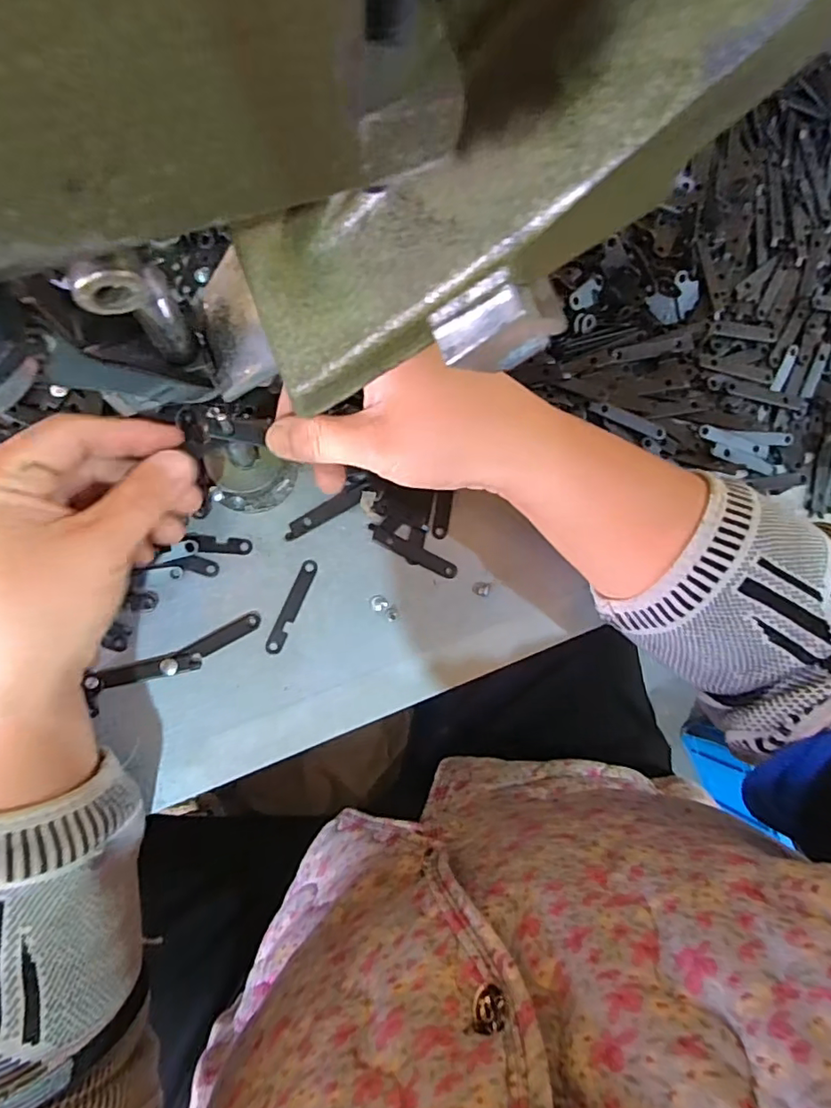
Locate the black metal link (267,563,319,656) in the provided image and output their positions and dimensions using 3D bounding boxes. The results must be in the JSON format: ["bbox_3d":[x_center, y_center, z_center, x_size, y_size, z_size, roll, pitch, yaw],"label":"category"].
[{"bbox_3d":[-0.065,0.028,0.298,0.009,0.004,0.052,24,82,-4],"label":"black metal link"}]

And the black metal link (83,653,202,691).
[{"bbox_3d":[-0.135,0.059,0.285,0.052,0.005,0.010,-10,85,-8],"label":"black metal link"}]

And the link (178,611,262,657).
[{"bbox_3d":[-0.099,0.043,0.292,0.041,0.004,0.010,-30,88,-9],"label":"link"}]

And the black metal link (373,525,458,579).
[{"bbox_3d":[0.000,0.000,0.310,0.050,0.004,0.009,27,82,-4],"label":"black metal link"}]

